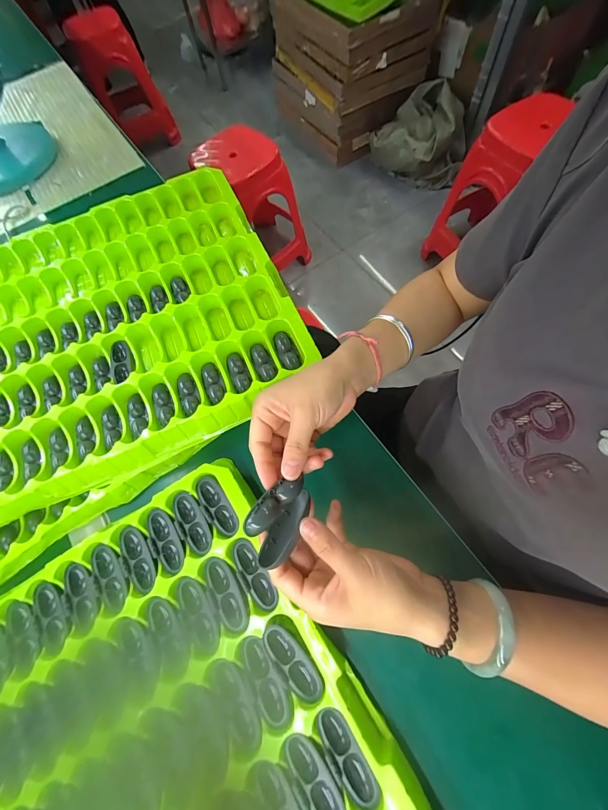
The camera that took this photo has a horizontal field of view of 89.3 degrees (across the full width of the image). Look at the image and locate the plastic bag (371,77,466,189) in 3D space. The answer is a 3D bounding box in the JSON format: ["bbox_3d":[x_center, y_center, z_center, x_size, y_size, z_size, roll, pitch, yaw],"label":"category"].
[{"bbox_3d":[0.530,-1.201,1.404,0.274,0.283,0.403,-39,70,-10],"label":"plastic bag"}]

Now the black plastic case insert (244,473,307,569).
[{"bbox_3d":[-0.023,0.075,0.237,0.017,0.008,0.058,44,58,15],"label":"black plastic case insert"}]

